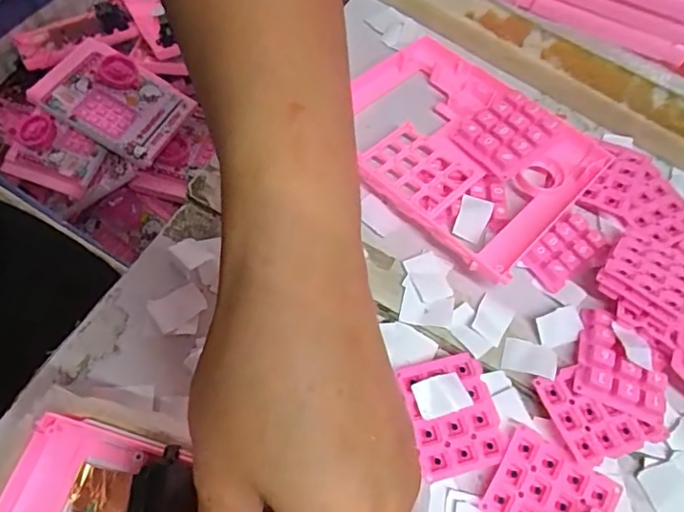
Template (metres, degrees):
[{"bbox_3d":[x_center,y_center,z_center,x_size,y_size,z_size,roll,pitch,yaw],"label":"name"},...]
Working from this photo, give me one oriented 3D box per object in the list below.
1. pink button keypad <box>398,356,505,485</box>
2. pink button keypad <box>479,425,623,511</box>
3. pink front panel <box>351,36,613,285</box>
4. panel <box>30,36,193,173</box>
[{"bbox_3d":[0.060,0.085,0.289,0.046,0.004,0.060,-10,66,-12],"label":"pink button keypad"},{"bbox_3d":[0.107,0.123,0.272,0.057,0.007,0.049,31,71,13],"label":"pink button keypad"},{"bbox_3d":[0.072,-0.073,0.351,0.162,0.026,0.132,41,67,13],"label":"pink front panel"},{"bbox_3d":[-0.294,-0.202,0.689,0.170,0.034,0.129,31,64,-8],"label":"panel"}]

